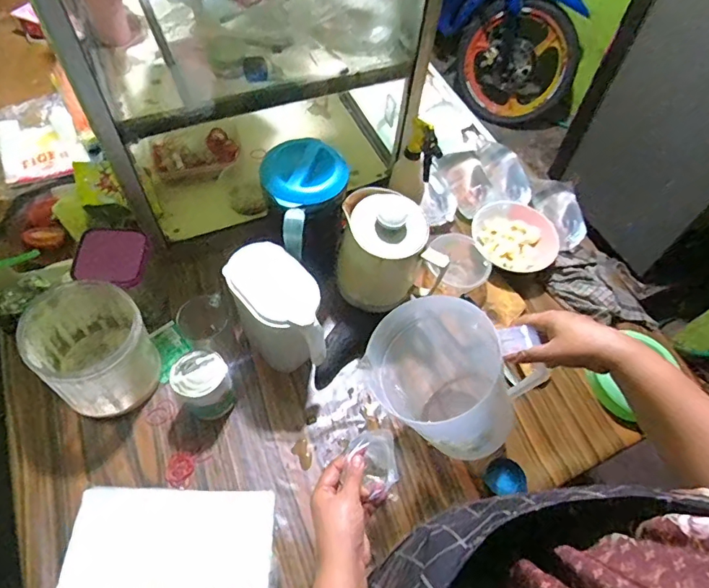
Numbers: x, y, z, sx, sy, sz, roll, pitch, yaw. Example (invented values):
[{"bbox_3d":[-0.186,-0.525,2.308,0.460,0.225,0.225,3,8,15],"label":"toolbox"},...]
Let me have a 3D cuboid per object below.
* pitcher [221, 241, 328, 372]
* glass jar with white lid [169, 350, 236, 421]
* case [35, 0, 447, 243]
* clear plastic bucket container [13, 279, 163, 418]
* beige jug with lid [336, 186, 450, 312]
[{"bbox_3d":[-0.110,0.040,0.748,0.094,0.195,0.164,-37,67,-22],"label":"pitcher"},{"bbox_3d":[-0.219,0.141,0.717,0.073,0.107,0.080,1,58,-2],"label":"glass jar with white lid"},{"bbox_3d":[-0.189,-0.434,0.767,0.518,0.563,0.407,-20,62,-15],"label":"case"},{"bbox_3d":[-0.370,0.083,0.701,0.136,0.152,0.148,1,58,-2],"label":"clear plastic bucket container"},{"bbox_3d":[0.055,-0.063,0.791,0.158,0.194,0.126,1,58,-2],"label":"beige jug with lid"}]

